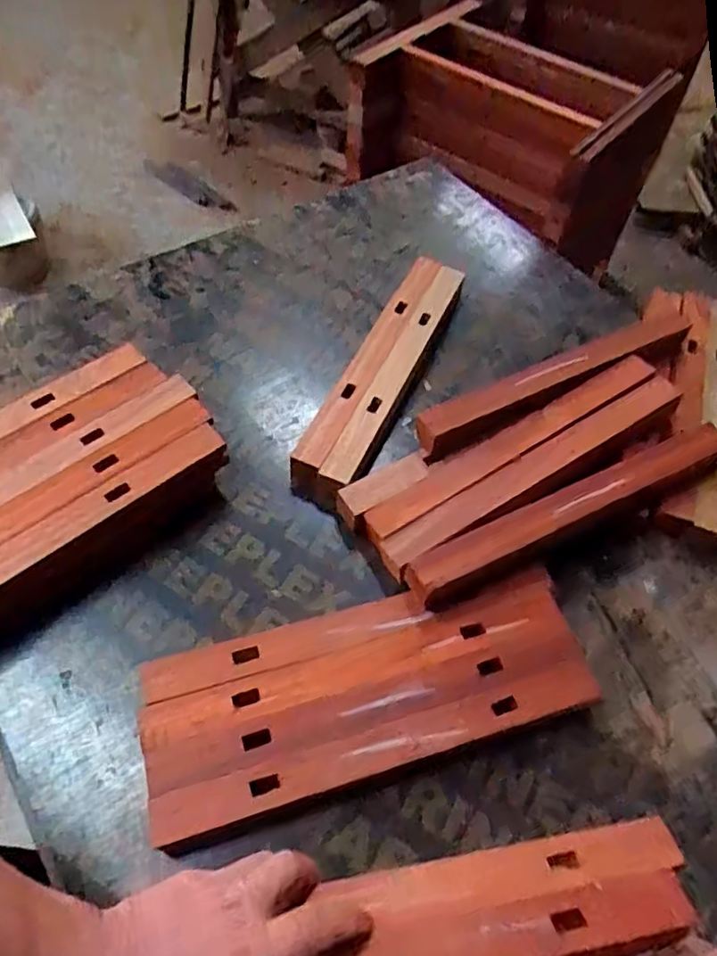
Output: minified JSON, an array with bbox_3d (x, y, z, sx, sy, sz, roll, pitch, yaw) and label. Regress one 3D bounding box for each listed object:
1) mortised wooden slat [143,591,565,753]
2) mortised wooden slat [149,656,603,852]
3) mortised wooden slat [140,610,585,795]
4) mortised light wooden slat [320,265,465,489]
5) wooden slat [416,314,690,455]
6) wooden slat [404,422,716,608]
[{"bbox_3d":[0.005,0.148,0.493,0.323,0.032,0.031,-13,57,-13],"label":"mortised wooden slat"},{"bbox_3d":[0.021,0.197,0.461,0.324,0.031,0.031,-13,57,-13],"label":"mortised wooden slat"},{"bbox_3d":[0.013,0.172,0.477,0.326,0.031,0.035,-14,58,-14],"label":"mortised wooden slat"},{"bbox_3d":[0.043,-0.110,0.665,0.030,0.038,0.315,23,57,11],"label":"mortised light wooden slat"},{"bbox_3d":[0.203,-0.108,0.626,0.343,0.019,0.031,-24,61,-19],"label":"wooden slat"},{"bbox_3d":[0.199,0.022,0.556,0.347,0.026,0.040,-22,60,-18],"label":"wooden slat"}]

